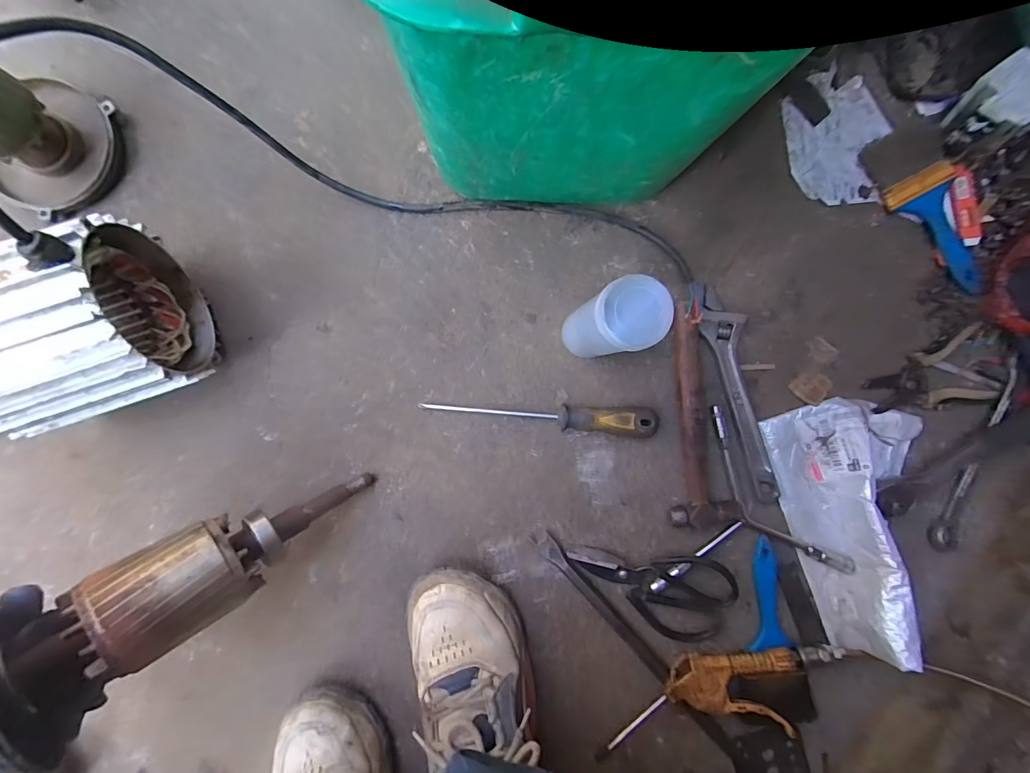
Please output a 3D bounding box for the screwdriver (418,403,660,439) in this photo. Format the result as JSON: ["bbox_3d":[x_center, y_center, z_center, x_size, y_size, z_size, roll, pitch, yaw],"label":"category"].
[{"bbox_3d":[0.031,0.033,0.455,0.252,0.037,0.030,3,90,-4],"label":"screwdriver"}]

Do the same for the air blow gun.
[{"bbox_3d":[0.222,0.324,0.456,0.246,0.041,0.088,-10,91,-4],"label":"air blow gun"}]

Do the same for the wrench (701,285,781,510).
[{"bbox_3d":[0.248,0.010,0.484,0.048,0.022,0.243,-10,91,-4],"label":"wrench"}]

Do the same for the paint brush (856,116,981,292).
[{"bbox_3d":[0.480,-0.201,0.493,0.081,0.021,0.203,-33,92,-4],"label":"paint brush"}]

